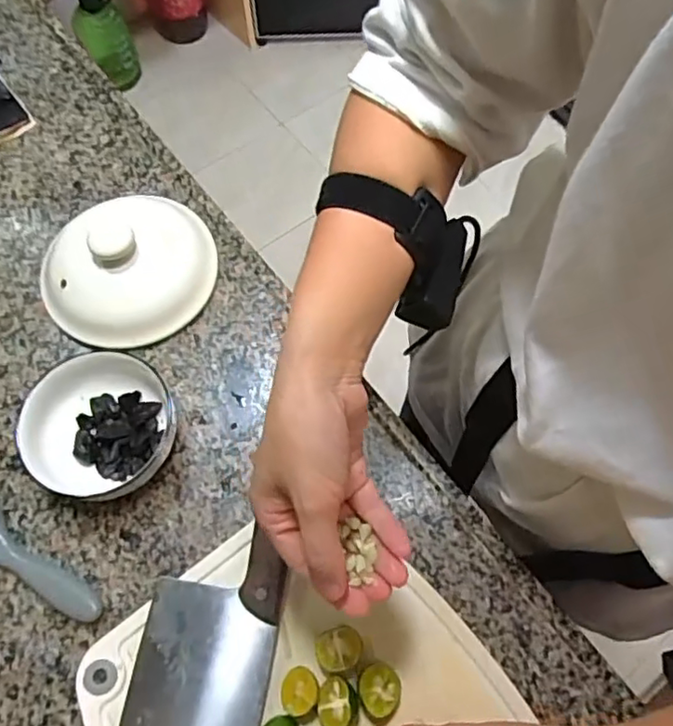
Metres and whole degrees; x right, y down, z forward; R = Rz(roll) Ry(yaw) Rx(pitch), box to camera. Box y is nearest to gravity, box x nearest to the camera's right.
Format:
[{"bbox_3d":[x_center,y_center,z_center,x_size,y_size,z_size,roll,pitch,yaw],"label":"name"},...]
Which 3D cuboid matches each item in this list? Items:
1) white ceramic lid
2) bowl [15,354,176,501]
[{"bbox_3d":[-0.186,-0.093,0.535,0.148,0.063,0.141,0,67,0],"label":"white ceramic lid"},{"bbox_3d":[-0.188,0.052,0.477,0.111,0.056,0.099,-17,68,-8],"label":"bowl"}]

